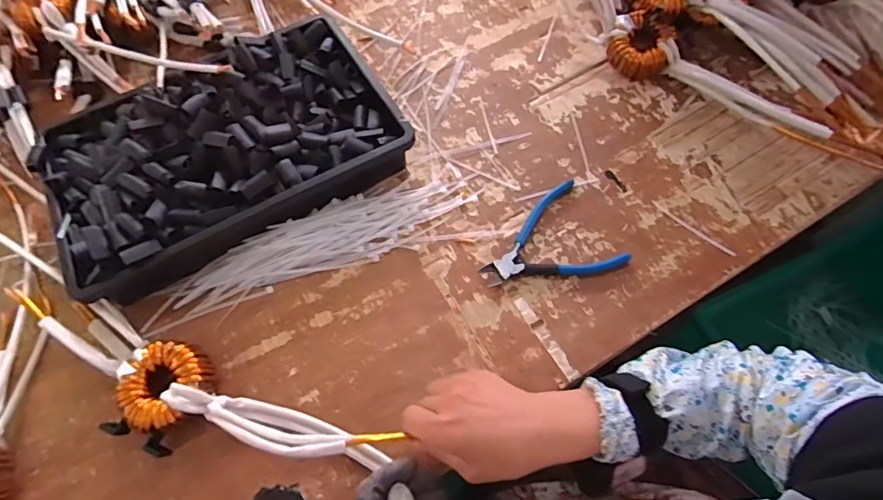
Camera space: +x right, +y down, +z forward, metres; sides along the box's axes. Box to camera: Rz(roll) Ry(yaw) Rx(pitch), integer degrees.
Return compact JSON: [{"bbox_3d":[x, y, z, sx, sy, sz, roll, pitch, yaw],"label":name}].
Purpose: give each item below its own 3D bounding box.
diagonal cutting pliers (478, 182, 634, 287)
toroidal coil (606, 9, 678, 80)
[{"bbox_3d":[0.107,-0.005,0.498,0.136,0.016,0.109,-24,65,-9],"label":"diagonal cutting pliers"},{"bbox_3d":[0.248,-0.252,0.596,0.074,0.061,0.057,23,67,14],"label":"toroidal coil"}]

